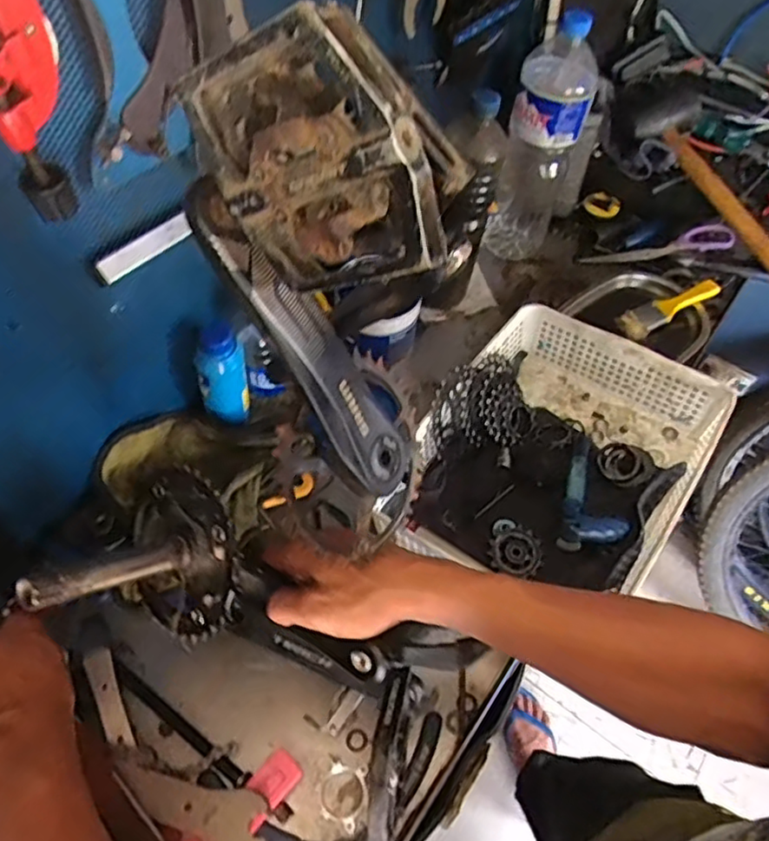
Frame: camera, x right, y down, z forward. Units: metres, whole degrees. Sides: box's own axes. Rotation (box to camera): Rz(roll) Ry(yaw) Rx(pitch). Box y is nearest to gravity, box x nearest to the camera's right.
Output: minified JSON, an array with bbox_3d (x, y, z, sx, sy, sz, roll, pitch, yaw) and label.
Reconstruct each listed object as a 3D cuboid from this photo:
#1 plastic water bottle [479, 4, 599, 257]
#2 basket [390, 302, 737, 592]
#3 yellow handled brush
[{"bbox_3d":[0.200,-0.354,0.811,0.082,0.317,0.096,21,58,10],"label":"plastic water bottle"},{"bbox_3d":[0.172,0.044,0.657,0.248,0.096,0.310,34,61,18],"label":"basket"},{"bbox_3d":[0.375,-0.150,0.830,0.138,0.028,0.036,-26,60,1],"label":"yellow handled brush"}]

